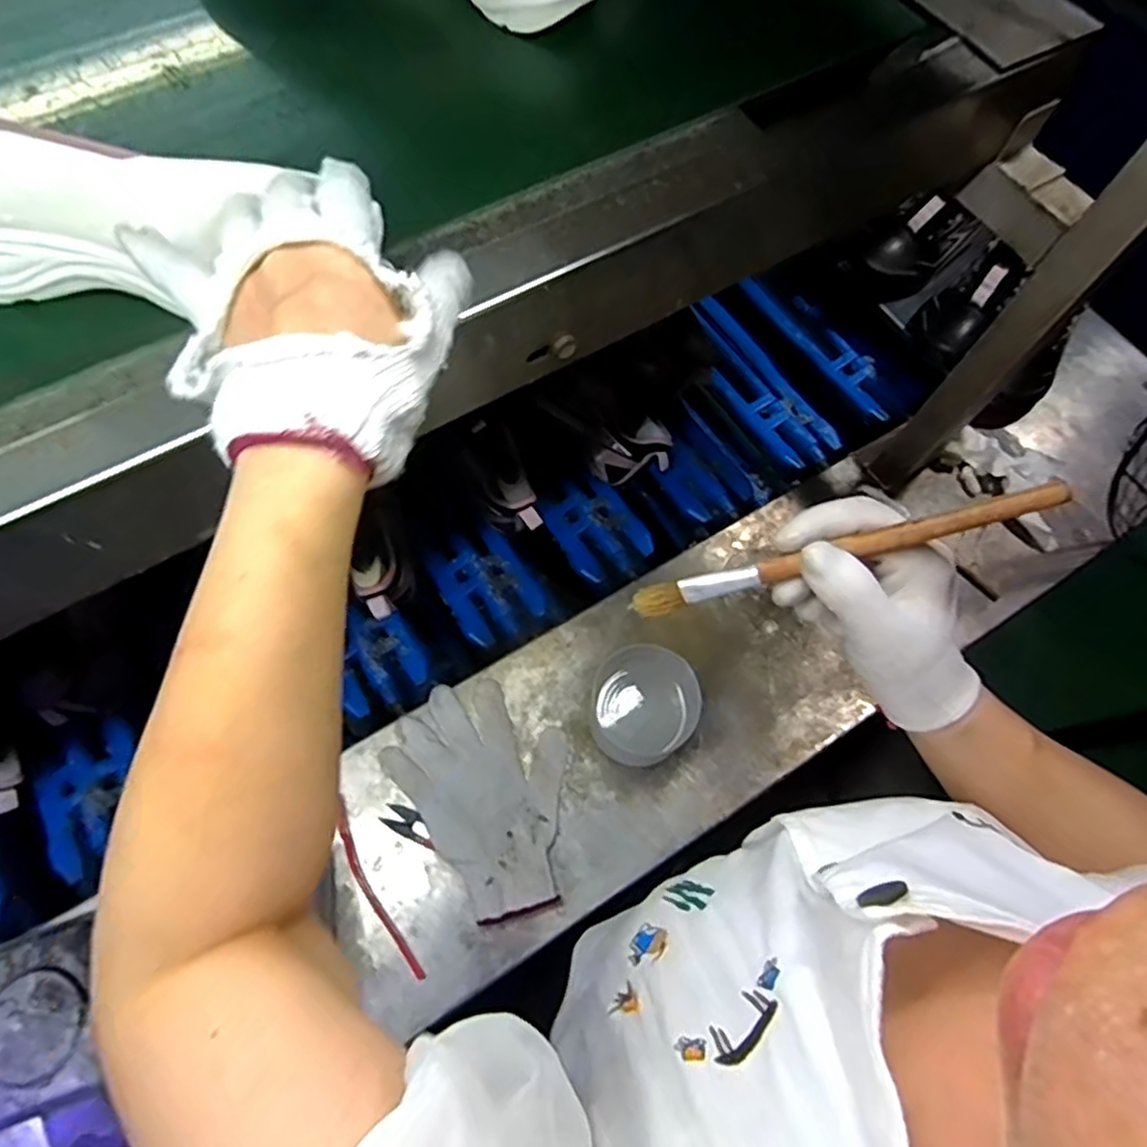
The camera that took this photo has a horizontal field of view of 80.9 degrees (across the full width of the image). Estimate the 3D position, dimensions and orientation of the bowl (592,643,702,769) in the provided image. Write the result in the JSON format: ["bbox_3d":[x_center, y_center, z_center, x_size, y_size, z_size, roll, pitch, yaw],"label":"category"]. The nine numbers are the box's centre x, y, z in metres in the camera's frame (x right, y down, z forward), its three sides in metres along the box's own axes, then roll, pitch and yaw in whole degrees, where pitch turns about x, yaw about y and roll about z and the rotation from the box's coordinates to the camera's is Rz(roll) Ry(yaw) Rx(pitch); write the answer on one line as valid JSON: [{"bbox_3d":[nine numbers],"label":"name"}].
[{"bbox_3d":[0.064,0.122,0.628,0.099,0.046,0.098,1,67,-2],"label":"bowl"}]

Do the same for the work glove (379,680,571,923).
[{"bbox_3d":[-0.071,0.190,0.607,0.139,0.025,0.199,-35,73,-15],"label":"work glove"}]

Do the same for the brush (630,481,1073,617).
[{"bbox_3d":[0.116,-0.008,0.315,0.193,0.008,0.012,-17,65,26],"label":"brush"}]

